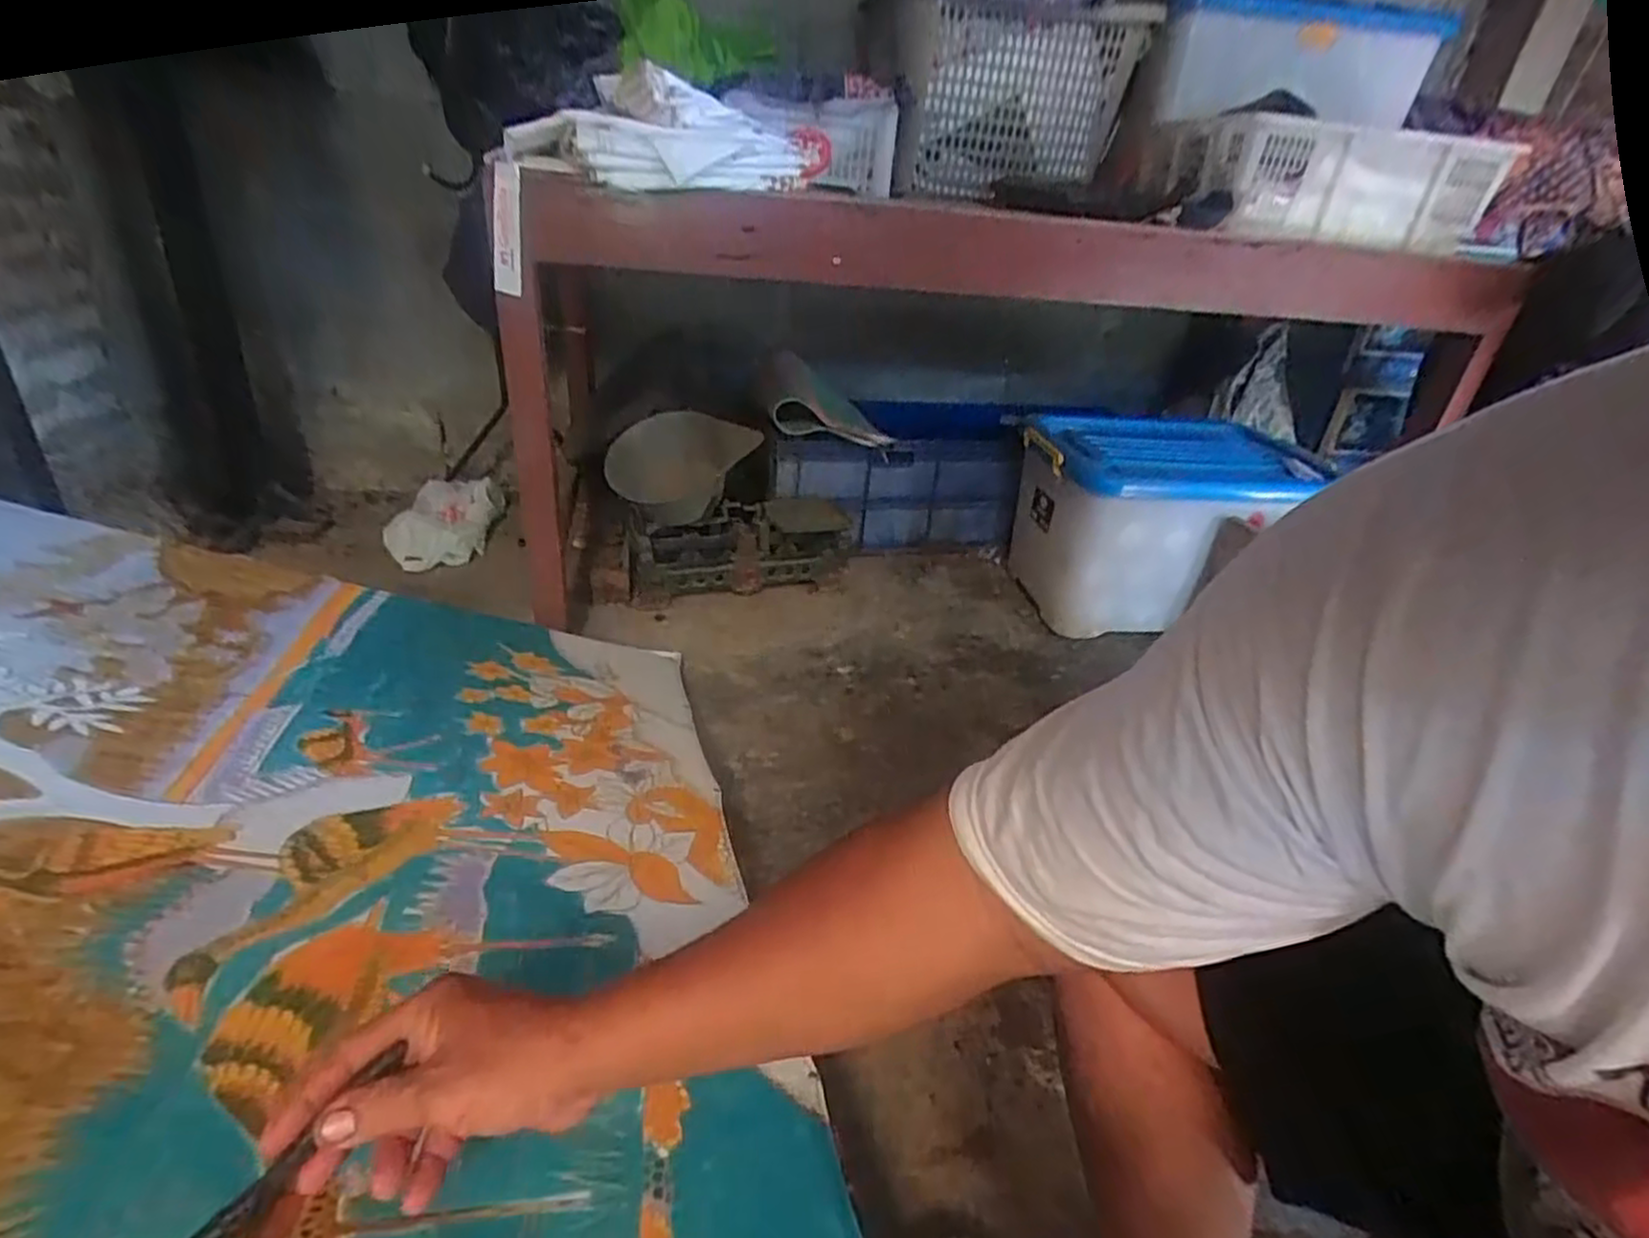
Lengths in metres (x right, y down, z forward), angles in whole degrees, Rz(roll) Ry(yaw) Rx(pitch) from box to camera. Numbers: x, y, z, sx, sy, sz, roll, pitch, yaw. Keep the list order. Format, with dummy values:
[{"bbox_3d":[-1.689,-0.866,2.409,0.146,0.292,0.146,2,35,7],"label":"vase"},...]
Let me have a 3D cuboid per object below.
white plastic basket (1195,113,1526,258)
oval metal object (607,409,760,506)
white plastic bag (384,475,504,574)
[{"bbox_3d":[0.845,-0.698,1.226,0.452,0.160,0.141,0,33,-9],"label":"white plastic basket"},{"bbox_3d":[-0.276,-0.316,1.492,0.286,0.186,0.058,-4,31,-17],"label":"oval metal object"},{"bbox_3d":[-0.828,-0.224,1.714,0.146,0.130,0.293,8,32,4],"label":"white plastic bag"}]

